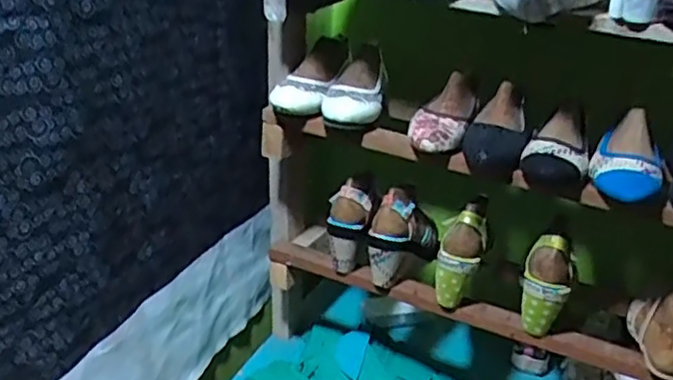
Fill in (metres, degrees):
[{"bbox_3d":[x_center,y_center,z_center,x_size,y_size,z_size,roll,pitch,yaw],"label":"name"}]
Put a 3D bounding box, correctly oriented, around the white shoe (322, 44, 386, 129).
[{"bbox_3d":[0.030,-0.158,0.948,0.076,0.071,0.215,7,27,7],"label":"white shoe"}]

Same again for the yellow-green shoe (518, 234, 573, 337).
[{"bbox_3d":[0.292,0.133,0.908,0.063,0.139,0.052,15,29,23],"label":"yellow-green shoe"}]

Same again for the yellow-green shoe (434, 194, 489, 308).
[{"bbox_3d":[0.185,0.096,0.949,0.054,0.173,0.079,23,11,33],"label":"yellow-green shoe"}]

